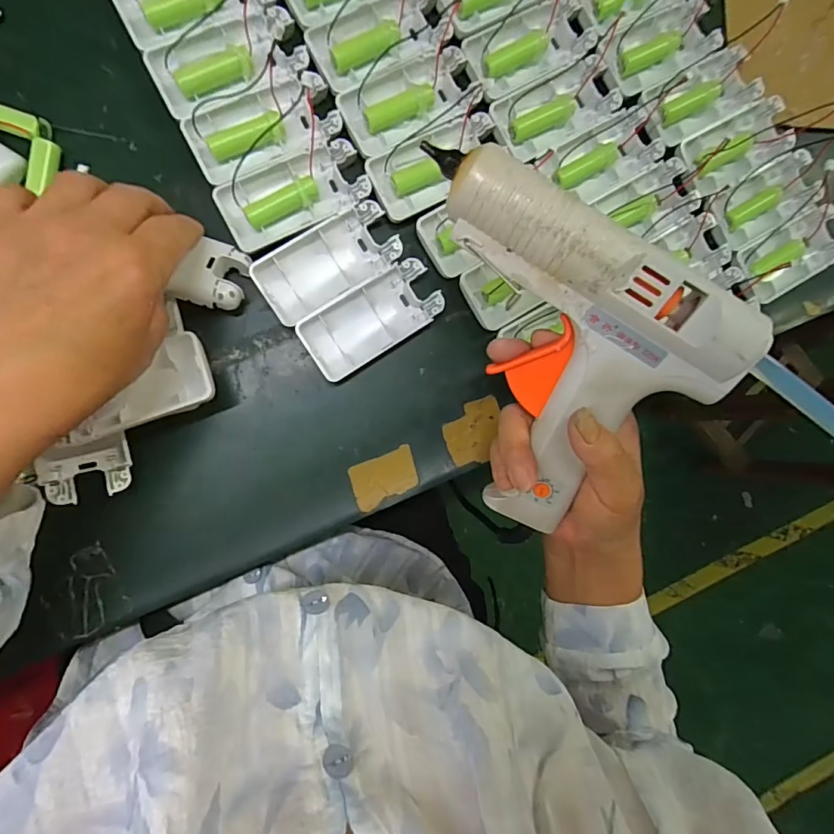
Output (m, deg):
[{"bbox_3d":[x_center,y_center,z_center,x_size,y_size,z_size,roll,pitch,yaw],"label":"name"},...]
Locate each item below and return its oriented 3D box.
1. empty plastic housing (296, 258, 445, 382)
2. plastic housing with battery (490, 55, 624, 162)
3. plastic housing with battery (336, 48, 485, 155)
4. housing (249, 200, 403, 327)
[{"bbox_3d":[-0.030,-0.065,0.312,0.093,0.012,0.045,-34,95,-8],"label":"empty plastic housing"},{"bbox_3d":[0.097,-0.218,0.330,0.088,0.014,0.044,-31,94,-8],"label":"plastic housing with battery"},{"bbox_3d":[-0.004,-0.211,0.312,0.094,0.013,0.043,-29,94,-8],"label":"plastic housing with battery"},{"bbox_3d":[-0.057,-0.101,0.305,0.092,0.011,0.046,-32,94,-8],"label":"housing"}]

